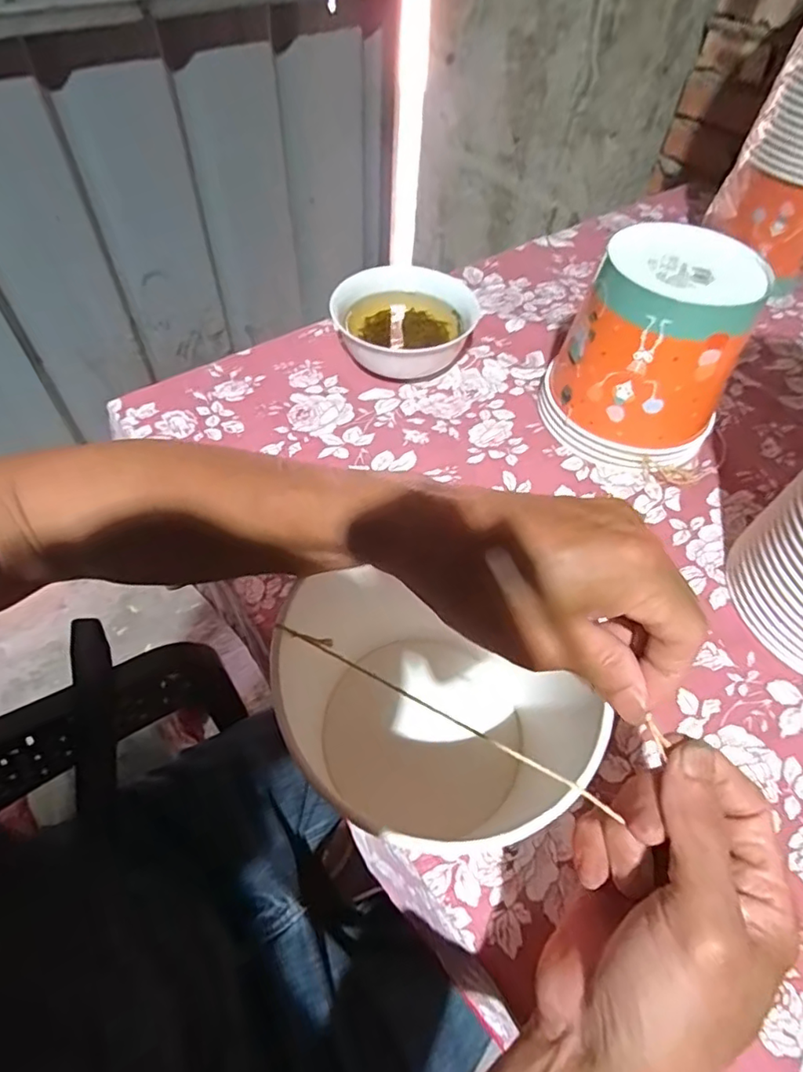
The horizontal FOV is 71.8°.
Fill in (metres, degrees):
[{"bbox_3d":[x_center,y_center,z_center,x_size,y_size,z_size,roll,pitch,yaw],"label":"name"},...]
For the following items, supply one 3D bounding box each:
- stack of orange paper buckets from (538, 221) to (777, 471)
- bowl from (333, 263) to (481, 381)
[{"bbox_3d":[0.227,-0.167,0.506,0.153,0.155,0.144,33,59,19],"label":"stack of orange paper buckets"},{"bbox_3d":[0.004,-0.217,0.590,0.152,0.065,0.130,1,54,-3],"label":"bowl"}]

